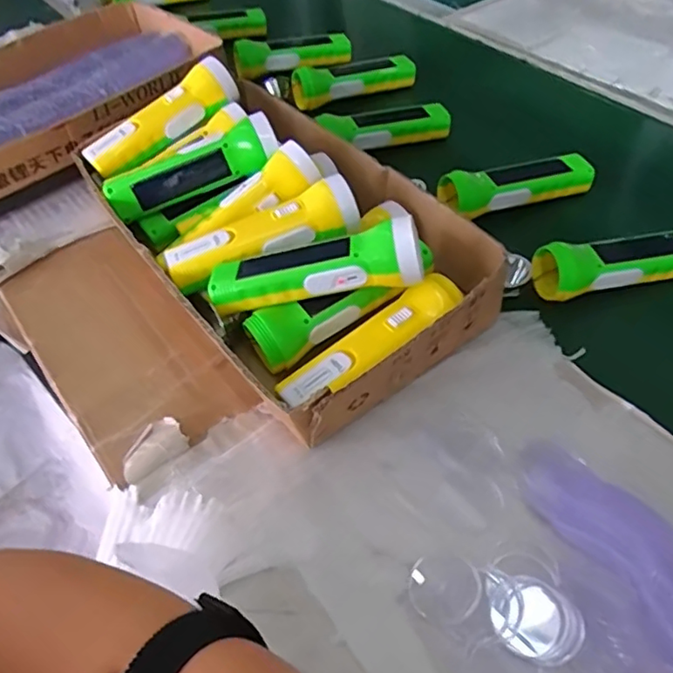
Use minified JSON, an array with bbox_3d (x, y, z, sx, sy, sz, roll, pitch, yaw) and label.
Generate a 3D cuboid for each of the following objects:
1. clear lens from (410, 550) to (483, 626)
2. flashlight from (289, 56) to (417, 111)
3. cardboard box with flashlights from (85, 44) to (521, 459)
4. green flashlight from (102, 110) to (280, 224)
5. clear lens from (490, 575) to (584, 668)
[{"bbox_3d":[0.068,0.157,0.372,0.041,0.013,0.043,-2,50,2],"label":"clear lens"},{"bbox_3d":[0.024,-0.340,0.766,0.167,0.043,0.054,-24,53,-16],"label":"flashlight"},{"bbox_3d":[-0.060,-0.103,0.531,0.224,0.097,0.389,-34,56,-23],"label":"cardboard box with flashlights"},{"bbox_3d":[-0.136,-0.159,0.561,0.166,0.042,0.047,-24,52,0],"label":"green flashlight"},{"bbox_3d":[0.120,0.170,0.354,0.052,0.008,0.044,23,55,20],"label":"clear lens"}]

